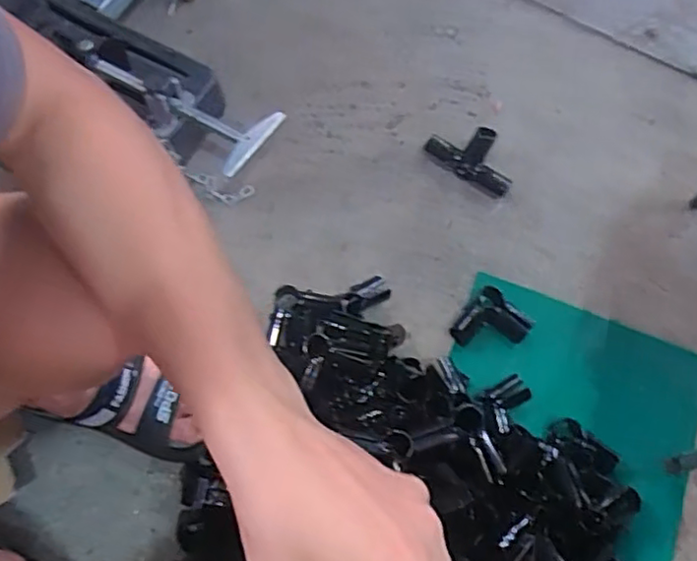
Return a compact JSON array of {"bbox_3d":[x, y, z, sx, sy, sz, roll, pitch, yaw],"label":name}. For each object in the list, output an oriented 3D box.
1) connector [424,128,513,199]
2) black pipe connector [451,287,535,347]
[{"bbox_3d":[0.171,-0.172,0.868,0.126,0.060,0.047,36,73,11],"label":"connector"},{"bbox_3d":[0.182,0.059,0.805,0.080,0.040,0.084,41,74,12],"label":"black pipe connector"}]

